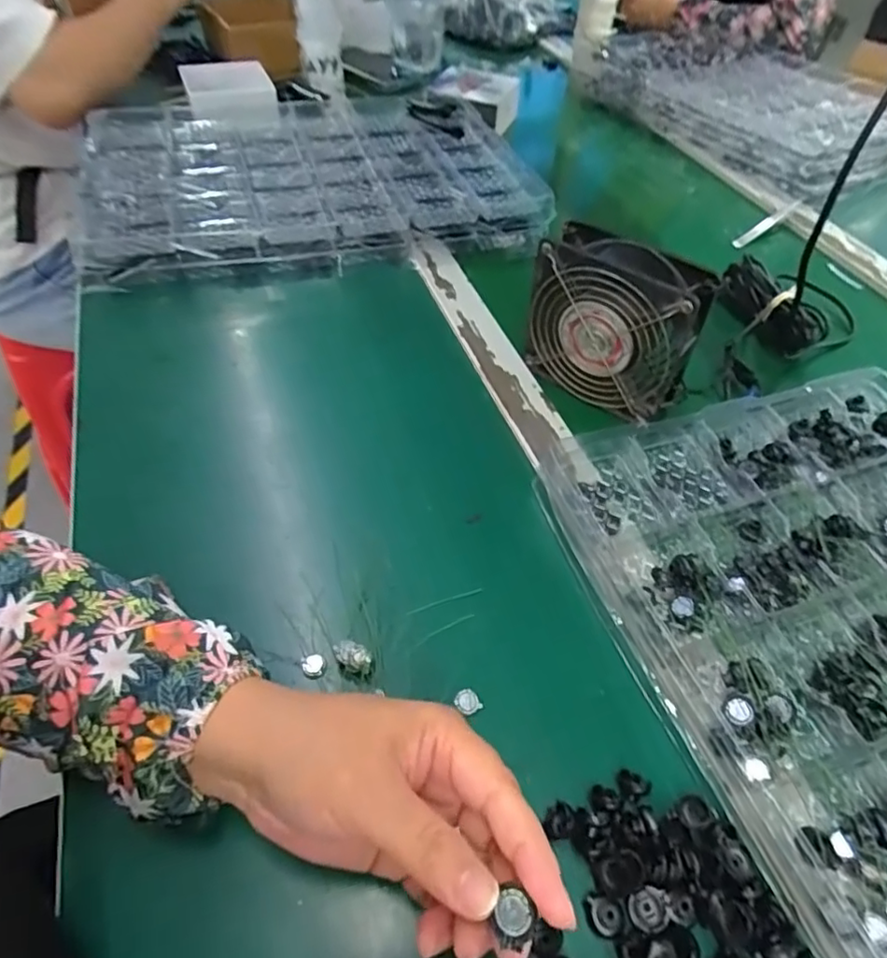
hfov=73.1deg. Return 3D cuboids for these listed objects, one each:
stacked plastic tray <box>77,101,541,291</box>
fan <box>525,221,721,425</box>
[{"bbox_3d":[-0.151,-0.341,0.663,0.450,0.045,0.353,-11,51,-12],"label":"stacked plastic tray"},{"bbox_3d":[0.125,-0.112,0.442,0.114,0.112,0.048,37,57,26],"label":"fan"}]

